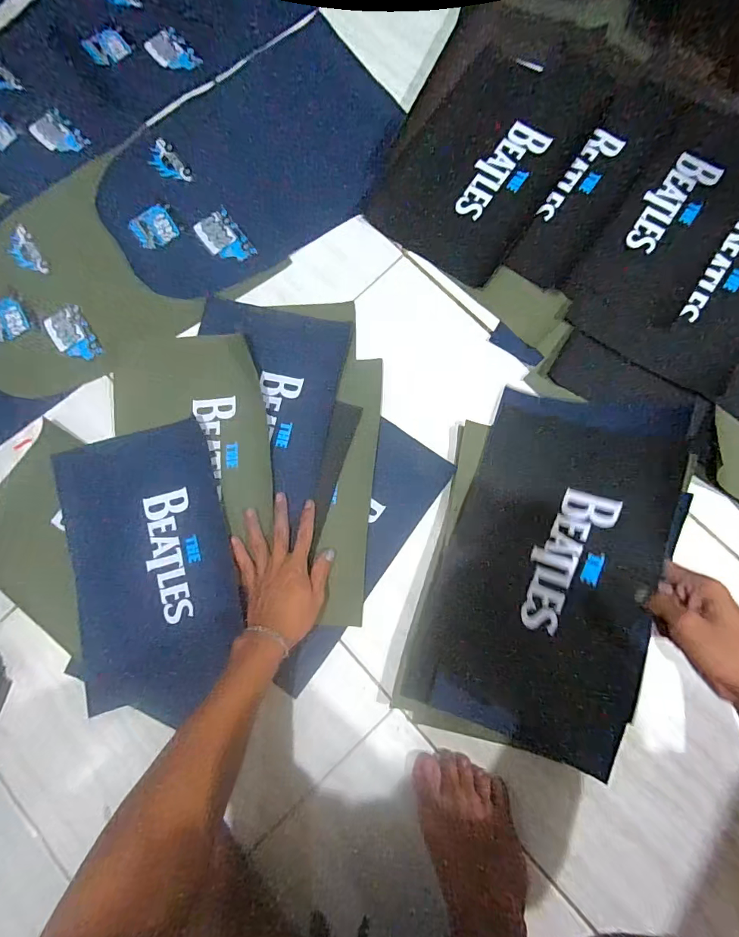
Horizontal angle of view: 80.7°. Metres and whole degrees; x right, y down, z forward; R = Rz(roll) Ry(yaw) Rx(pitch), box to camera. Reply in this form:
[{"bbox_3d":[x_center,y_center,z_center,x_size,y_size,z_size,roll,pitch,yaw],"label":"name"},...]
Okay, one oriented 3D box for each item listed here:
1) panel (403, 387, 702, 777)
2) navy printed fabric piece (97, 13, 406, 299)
[{"bbox_3d":[0.200,0.095,0.478,0.207,0.025,0.389,16,78,28],"label":"panel"},{"bbox_3d":[-0.169,-0.432,0.610,0.418,0.014,0.310,-32,81,-2],"label":"navy printed fabric piece"}]

